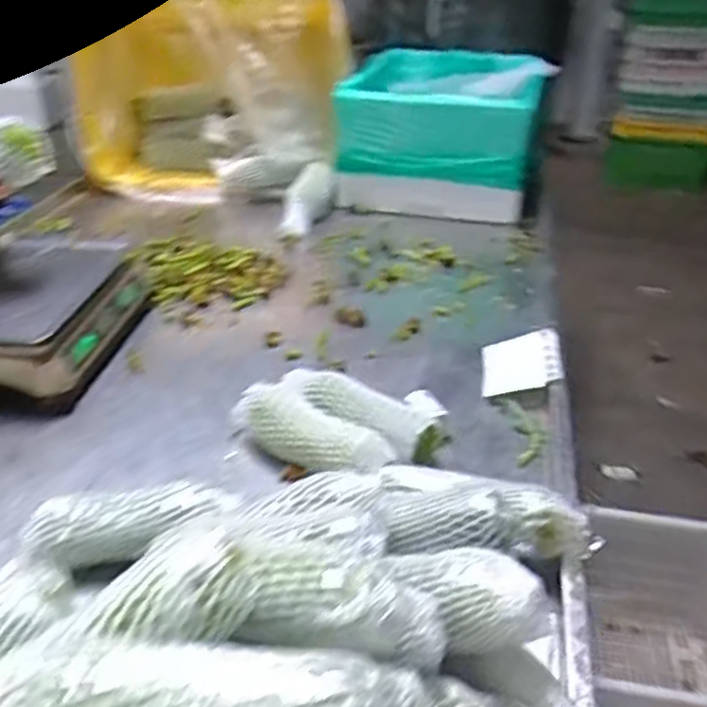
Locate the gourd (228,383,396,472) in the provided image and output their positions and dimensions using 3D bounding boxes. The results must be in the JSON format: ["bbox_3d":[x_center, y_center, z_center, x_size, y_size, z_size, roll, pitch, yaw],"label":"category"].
[{"bbox_3d":[-0.050,0.101,0.892,0.218,0.061,0.076,23,37,31],"label":"gourd"}]

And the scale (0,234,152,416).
[{"bbox_3d":[-0.501,-0.053,1.094,0.285,0.116,0.352,3,31,4],"label":"scale"}]

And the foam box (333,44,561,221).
[{"bbox_3d":[0.201,-0.502,1.651,0.448,0.330,0.240,16,34,23],"label":"foam box"}]

